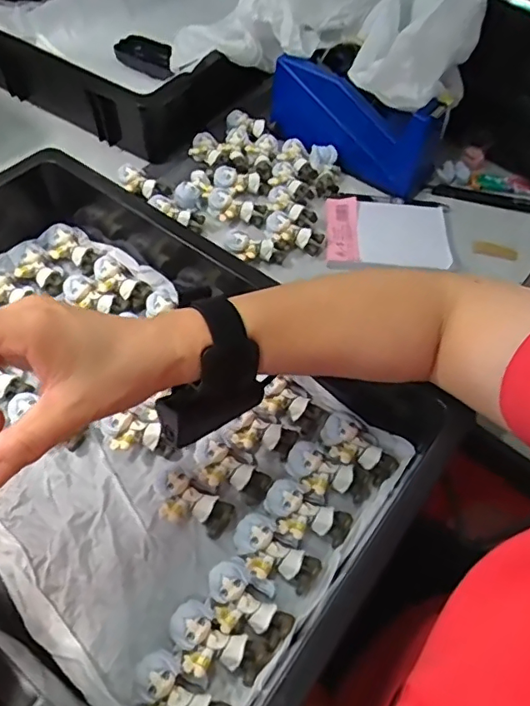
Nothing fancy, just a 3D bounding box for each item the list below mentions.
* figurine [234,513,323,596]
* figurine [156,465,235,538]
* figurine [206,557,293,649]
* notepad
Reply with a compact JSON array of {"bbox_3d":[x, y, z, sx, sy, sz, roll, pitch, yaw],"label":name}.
[{"bbox_3d":[0.007,0.137,0.369,0.060,0.020,0.036,36,60,18],"label":"figurine"},{"bbox_3d":[-0.054,0.108,0.395,0.062,0.021,0.037,26,57,12],"label":"figurine"},{"bbox_3d":[-0.011,0.162,0.350,0.060,0.021,0.039,31,59,15],"label":"figurine"},{"bbox_3d":[0.122,-0.121,0.543,0.120,0.013,0.076,2,68,5],"label":"notepad"}]

